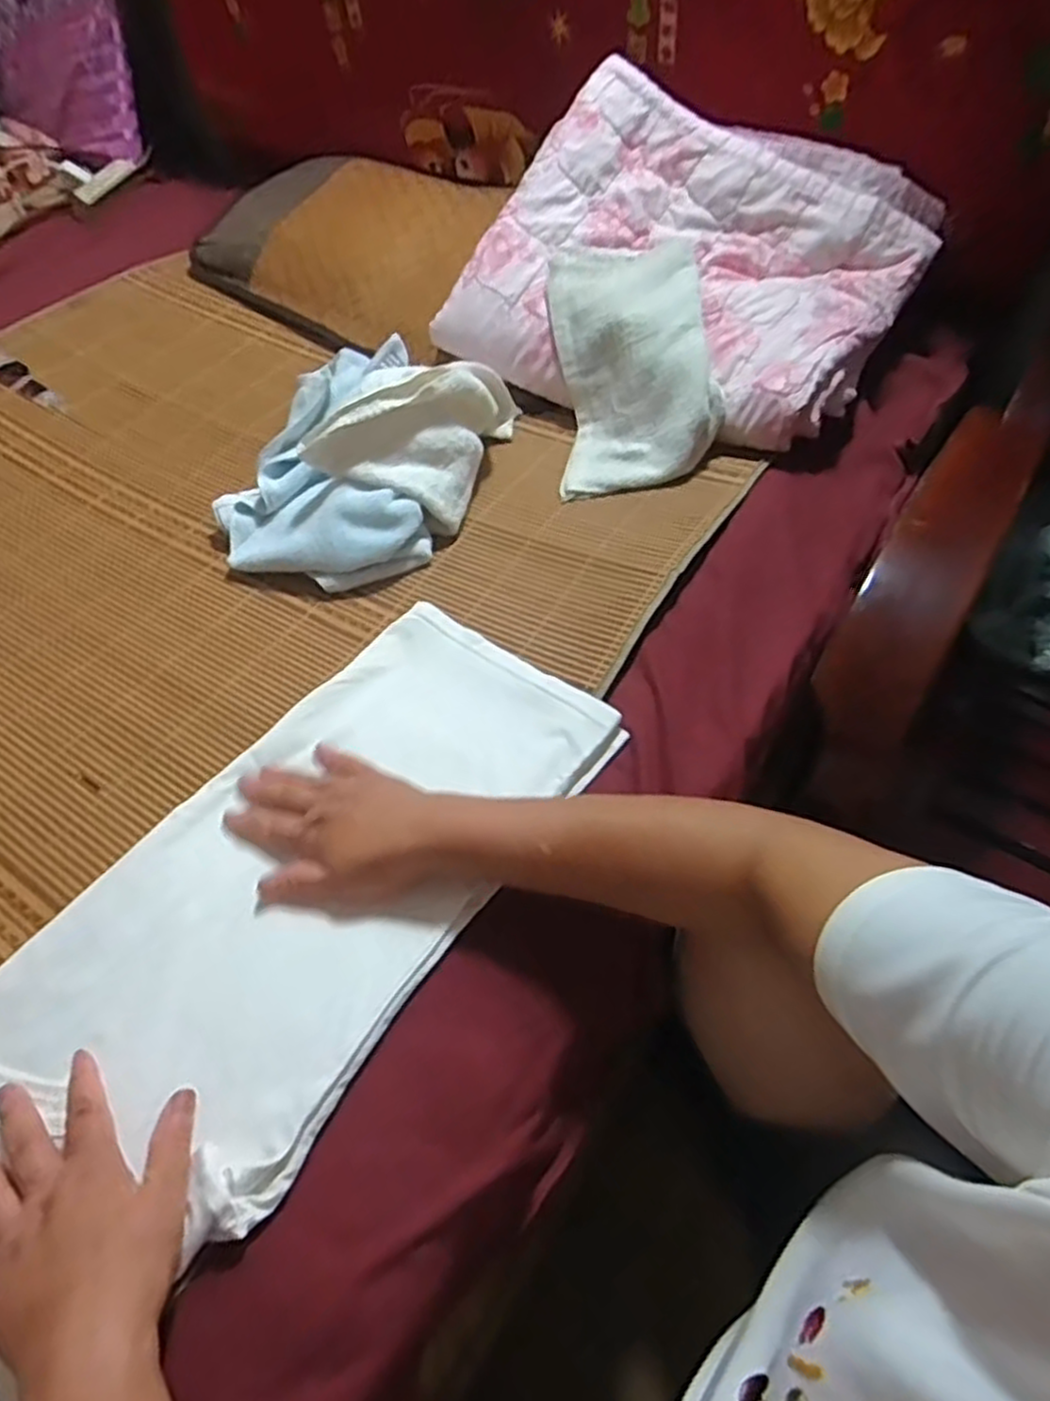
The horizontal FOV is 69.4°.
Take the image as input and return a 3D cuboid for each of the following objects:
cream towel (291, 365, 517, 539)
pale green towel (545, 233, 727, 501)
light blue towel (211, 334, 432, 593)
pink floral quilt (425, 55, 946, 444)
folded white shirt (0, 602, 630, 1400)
[{"bbox_3d":[-0.090,-0.275,0.767,0.128,0.122,0.234,25,59,21],"label":"cream towel"},{"bbox_3d":[0.111,-0.361,0.800,0.156,0.106,0.270,-4,53,2],"label":"pale green towel"},{"bbox_3d":[-0.183,-0.256,0.766,0.232,0.112,0.272,13,55,14],"label":"light blue towel"},{"bbox_3d":[0.169,-0.477,0.804,0.460,0.109,0.357,26,89,8],"label":"pink floral quilt"},{"bbox_3d":[-0.170,0.142,0.515,0.244,0.022,0.548,31,60,25],"label":"folded white shirt"}]

